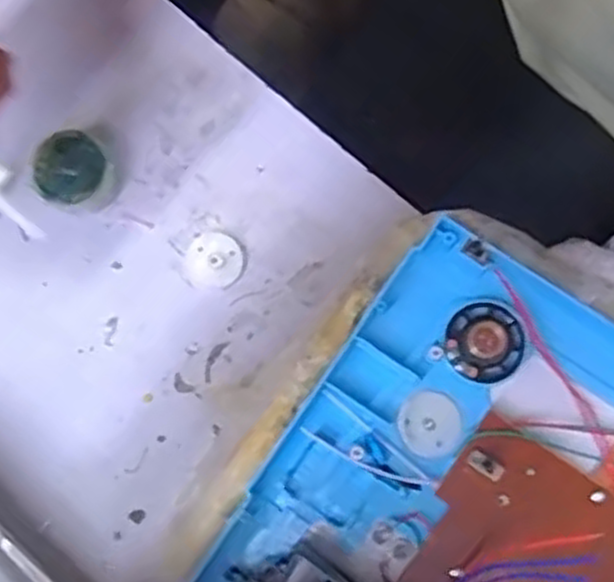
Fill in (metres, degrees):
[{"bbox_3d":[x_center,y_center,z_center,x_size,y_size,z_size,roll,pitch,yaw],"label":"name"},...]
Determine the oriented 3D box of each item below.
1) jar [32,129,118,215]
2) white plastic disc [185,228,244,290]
[{"bbox_3d":[-0.097,-0.048,0.331,0.028,0.020,0.031,37,80,10],"label":"jar"},{"bbox_3d":[-0.038,-0.013,0.329,0.022,0.009,0.022,0,76,2],"label":"white plastic disc"}]

